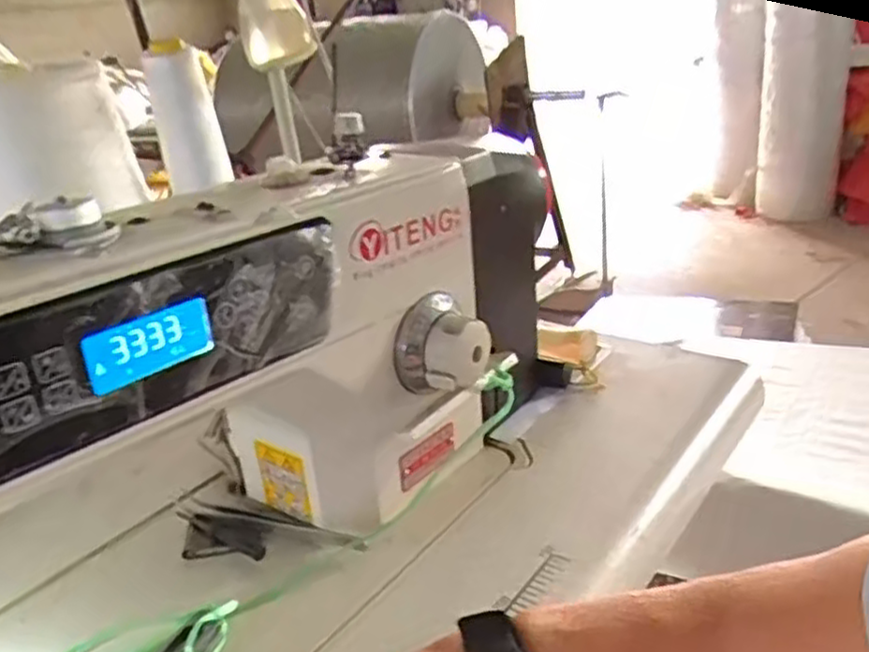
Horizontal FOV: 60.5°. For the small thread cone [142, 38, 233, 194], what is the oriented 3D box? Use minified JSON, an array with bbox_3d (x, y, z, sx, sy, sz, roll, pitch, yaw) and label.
[{"bbox_3d":[-0.224,-0.191,0.679,0.051,0.125,0.041,-19,25,-29],"label":"small thread cone"}]

